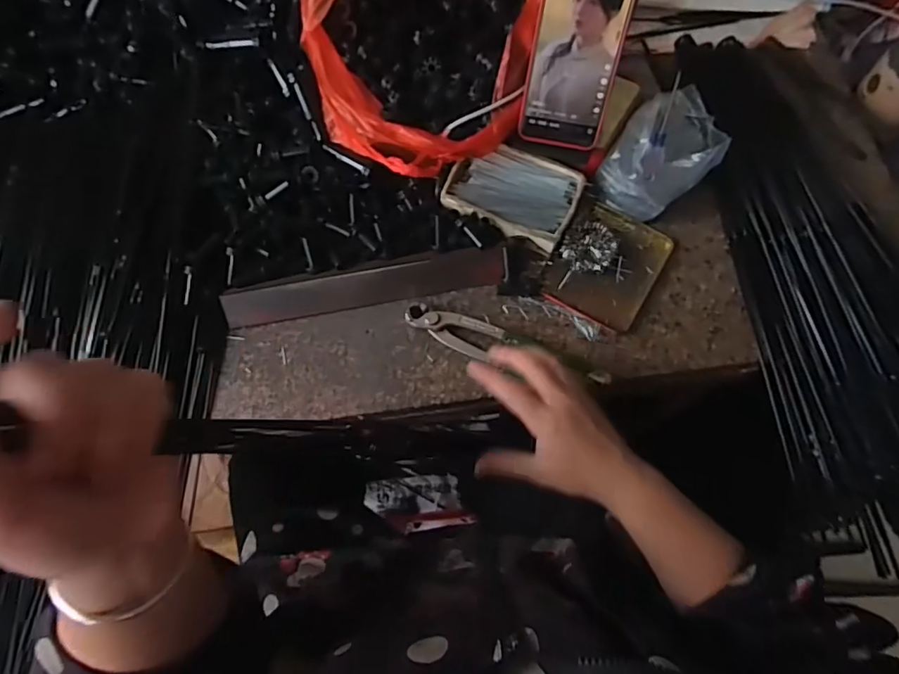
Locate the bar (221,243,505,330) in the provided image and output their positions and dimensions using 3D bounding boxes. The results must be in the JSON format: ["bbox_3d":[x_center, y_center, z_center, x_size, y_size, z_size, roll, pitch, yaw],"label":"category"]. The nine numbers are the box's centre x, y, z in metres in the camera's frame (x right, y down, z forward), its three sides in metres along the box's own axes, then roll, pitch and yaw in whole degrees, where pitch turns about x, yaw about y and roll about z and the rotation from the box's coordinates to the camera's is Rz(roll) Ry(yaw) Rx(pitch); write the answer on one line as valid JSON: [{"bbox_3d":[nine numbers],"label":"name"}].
[{"bbox_3d":[-0.084,-0.049,0.536,0.274,0.022,0.040,-12,72,-2],"label":"bar"}]

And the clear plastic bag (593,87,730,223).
[{"bbox_3d":[0.217,-0.183,0.541,0.088,0.057,0.120,37,77,12],"label":"clear plastic bag"}]

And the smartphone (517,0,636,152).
[{"bbox_3d":[0.113,-0.254,0.478,0.078,0.163,0.010,12,35,6],"label":"smartphone"}]

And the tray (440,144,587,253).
[{"bbox_3d":[0.064,-0.146,0.548,0.126,0.021,0.086,22,75,9],"label":"tray"}]

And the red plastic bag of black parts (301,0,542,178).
[{"bbox_3d":[-0.024,-0.286,0.507,0.221,0.148,0.223,-11,72,-1],"label":"red plastic bag of black parts"}]

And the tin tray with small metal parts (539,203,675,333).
[{"bbox_3d":[0.158,-0.076,0.536,0.101,0.015,0.119,27,75,10],"label":"tin tray with small metal parts"}]

